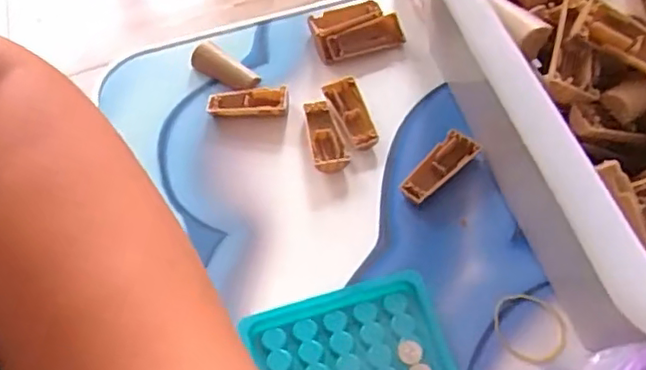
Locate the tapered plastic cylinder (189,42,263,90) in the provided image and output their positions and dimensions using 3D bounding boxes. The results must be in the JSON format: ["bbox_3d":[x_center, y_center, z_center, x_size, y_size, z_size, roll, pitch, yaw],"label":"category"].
[{"bbox_3d":[-0.062,-0.075,0.406,0.051,0.014,0.017,29,65,20],"label":"tapered plastic cylinder"}]

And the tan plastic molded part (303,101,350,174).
[{"bbox_3d":[0.001,-0.030,0.371,0.018,0.009,0.050,-12,59,-3],"label":"tan plastic molded part"}]

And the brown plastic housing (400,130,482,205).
[{"bbox_3d":[0.064,-0.009,0.352,0.049,0.010,0.019,-41,64,-19],"label":"brown plastic housing"}]

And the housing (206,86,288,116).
[{"bbox_3d":[-0.047,-0.050,0.388,0.049,0.012,0.018,-2,59,3],"label":"housing"}]

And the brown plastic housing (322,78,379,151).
[{"bbox_3d":[0.017,-0.043,0.375,0.018,0.009,0.051,-21,59,-8],"label":"brown plastic housing"}]

